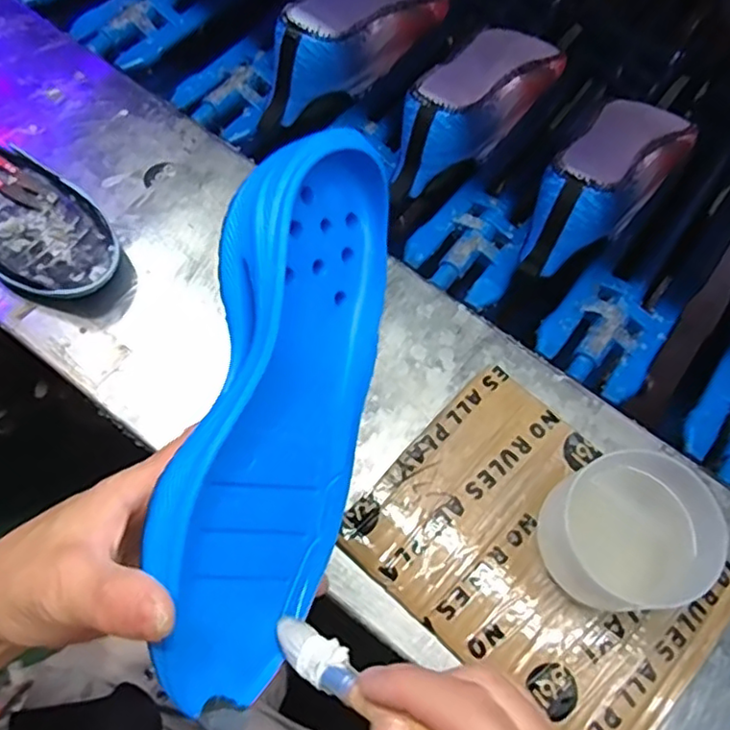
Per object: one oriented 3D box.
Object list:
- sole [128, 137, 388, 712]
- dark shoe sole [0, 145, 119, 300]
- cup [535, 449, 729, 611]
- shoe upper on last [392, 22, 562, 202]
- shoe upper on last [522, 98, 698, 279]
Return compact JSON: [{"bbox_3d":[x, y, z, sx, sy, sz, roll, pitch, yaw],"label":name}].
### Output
[{"bbox_3d":[-0.039,0.021,0.300,0.031,0.099,0.251,5,73,41],"label":"sole"},{"bbox_3d":[-0.288,-0.132,0.482,0.238,0.051,0.089,34,73,9],"label":"dark shoe sole"},{"bbox_3d":[0.160,0.106,0.396,0.085,0.080,0.088,1,71,-2],"label":"cup"},{"bbox_3d":[0.098,-0.242,0.576,0.082,0.103,0.232,37,73,10],"label":"shoe upper on last"},{"bbox_3d":[0.208,-0.156,0.535,0.081,0.104,0.222,37,73,10],"label":"shoe upper on last"}]

